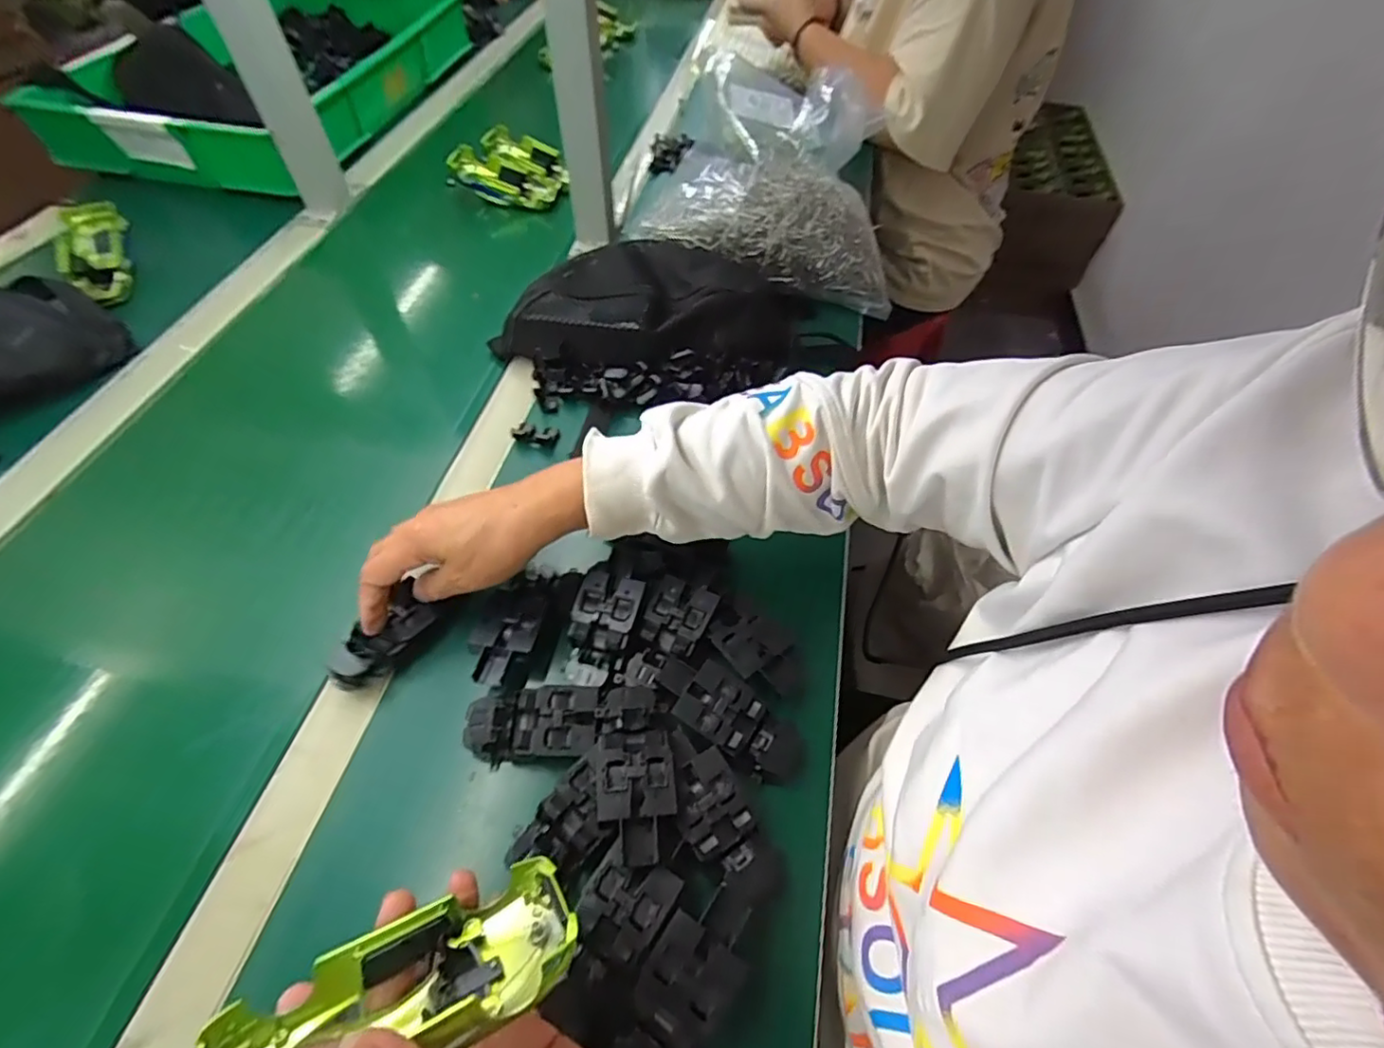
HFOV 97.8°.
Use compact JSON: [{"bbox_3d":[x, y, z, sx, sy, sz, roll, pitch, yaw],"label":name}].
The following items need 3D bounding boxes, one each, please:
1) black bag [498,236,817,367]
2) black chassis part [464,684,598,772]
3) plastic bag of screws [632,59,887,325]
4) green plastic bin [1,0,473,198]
[{"bbox_3d":[-0.035,-0.223,0.603,0.306,0.062,0.159,5,54,1],"label":"black bag"},{"bbox_3d":[-0.100,0.123,0.378,0.079,0.012,0.045,-1,54,-3],"label":"black chassis part"},{"bbox_3d":[0.100,-0.396,0.677,0.279,0.122,0.257,14,54,8],"label":"plastic bag of screws"},{"bbox_3d":[-0.620,-0.700,0.915,0.396,0.094,0.614,10,54,5],"label":"green plastic bin"}]

